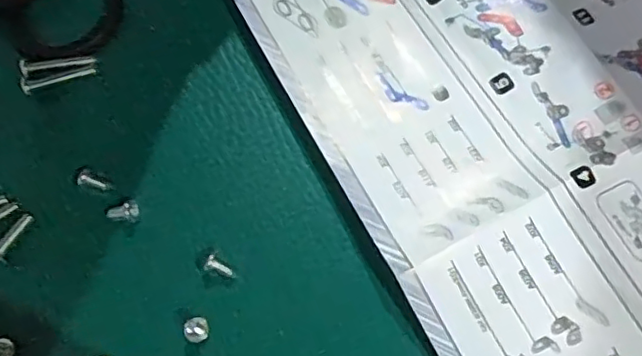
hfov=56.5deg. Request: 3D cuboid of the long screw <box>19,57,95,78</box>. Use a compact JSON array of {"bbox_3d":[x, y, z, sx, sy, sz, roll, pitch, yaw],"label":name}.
[{"bbox_3d":[-0.080,-0.035,0.183,0.021,0.004,0.004,-11,69,-18],"label":"long screw"}]

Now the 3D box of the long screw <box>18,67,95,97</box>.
[{"bbox_3d":[-0.080,-0.030,0.182,0.021,0.004,0.005,-20,70,-17],"label":"long screw"}]

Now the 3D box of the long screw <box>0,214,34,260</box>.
[{"bbox_3d":[-0.086,0.016,0.165,0.004,0.004,0.015,27,61,12],"label":"long screw"}]

